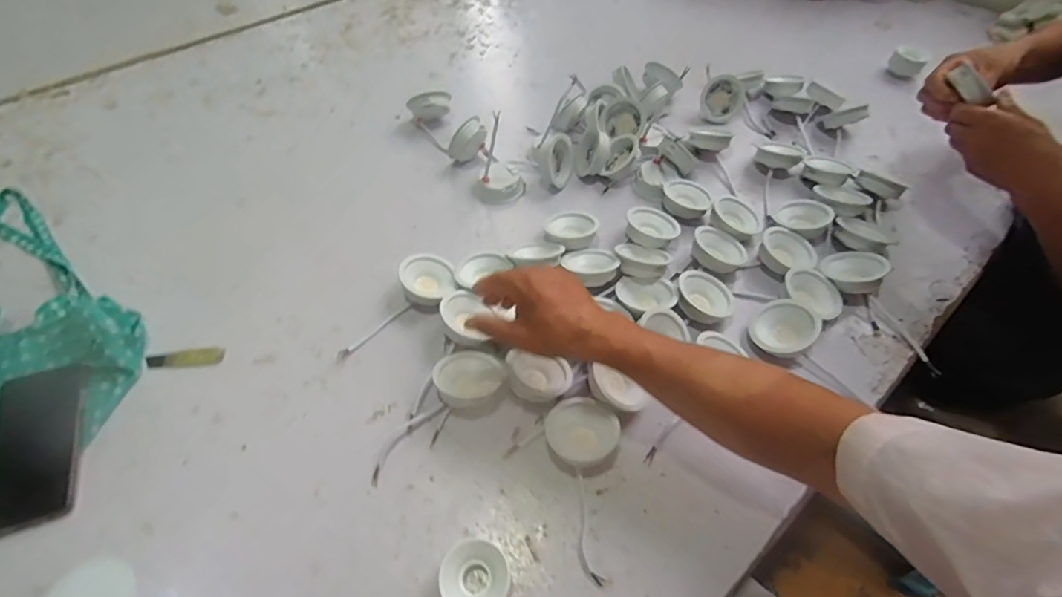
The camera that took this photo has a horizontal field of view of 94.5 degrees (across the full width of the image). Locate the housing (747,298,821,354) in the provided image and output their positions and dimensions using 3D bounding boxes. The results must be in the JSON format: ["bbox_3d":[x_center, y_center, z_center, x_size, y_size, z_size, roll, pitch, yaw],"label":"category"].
[{"bbox_3d":[0.287,0.035,0.559,0.068,0.021,0.068,-9,57,14],"label":"housing"}]

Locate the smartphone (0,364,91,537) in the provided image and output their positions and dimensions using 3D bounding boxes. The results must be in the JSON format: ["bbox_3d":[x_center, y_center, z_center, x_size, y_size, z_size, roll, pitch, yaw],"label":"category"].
[{"bbox_3d":[-0.491,0.144,0.487,0.079,0.010,0.165,-16,56,-13],"label":"smartphone"}]

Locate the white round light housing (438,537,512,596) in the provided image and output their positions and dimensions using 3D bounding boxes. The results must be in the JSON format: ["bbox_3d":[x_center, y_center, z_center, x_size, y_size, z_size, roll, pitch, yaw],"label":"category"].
[{"bbox_3d":[-0.047,0.237,0.416,0.056,0.025,0.057,1,54,-1],"label":"white round light housing"}]

